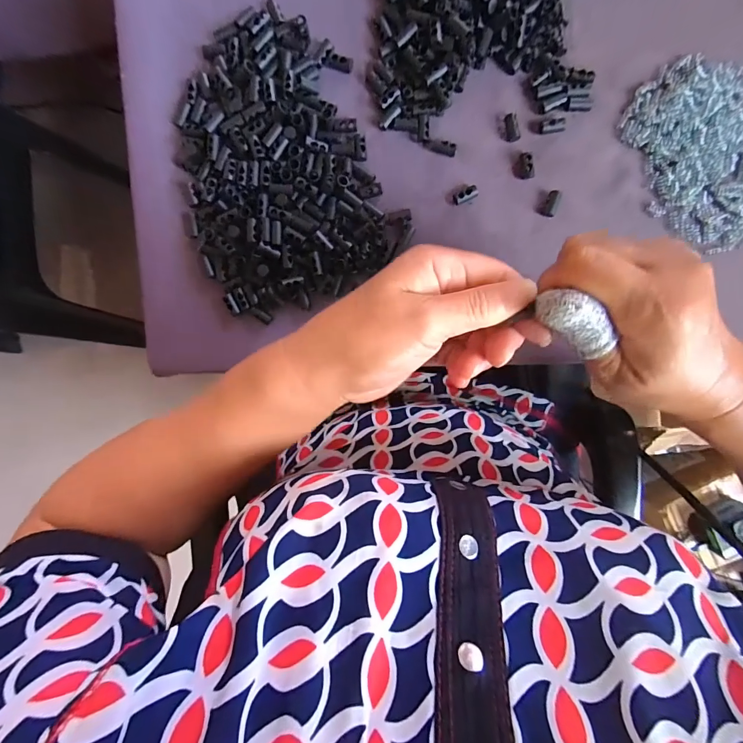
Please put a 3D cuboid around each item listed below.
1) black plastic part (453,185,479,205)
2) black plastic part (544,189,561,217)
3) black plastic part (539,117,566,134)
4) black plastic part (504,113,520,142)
[{"bbox_3d":[0.074,-0.139,0.295,0.019,0.004,0.010,-25,95,4],"label":"black plastic part"},{"bbox_3d":[0.142,-0.132,0.294,0.010,0.004,0.019,17,97,0],"label":"black plastic part"},{"bbox_3d":[0.139,-0.189,0.288,0.020,0.006,0.010,-7,96,3],"label":"black plastic part"},{"bbox_3d":[0.109,-0.188,0.289,0.010,0.007,0.020,-16,103,2],"label":"black plastic part"}]

